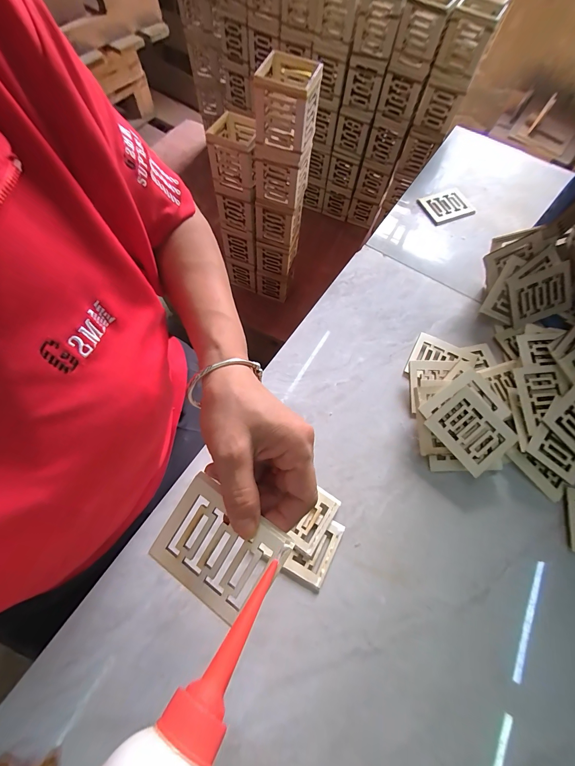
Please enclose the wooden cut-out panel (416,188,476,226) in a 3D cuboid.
[{"bbox_3d":[0.274,-0.306,0.519,0.080,0.011,0.060,-19,69,-9],"label":"wooden cut-out panel"}]

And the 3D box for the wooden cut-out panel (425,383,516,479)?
[{"bbox_3d":[0.211,0.055,0.347,0.067,0.006,0.082,-42,80,1],"label":"wooden cut-out panel"}]

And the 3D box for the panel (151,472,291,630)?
[{"bbox_3d":[-0.046,0.109,0.197,0.081,0.009,0.063,30,86,16],"label":"panel"}]

